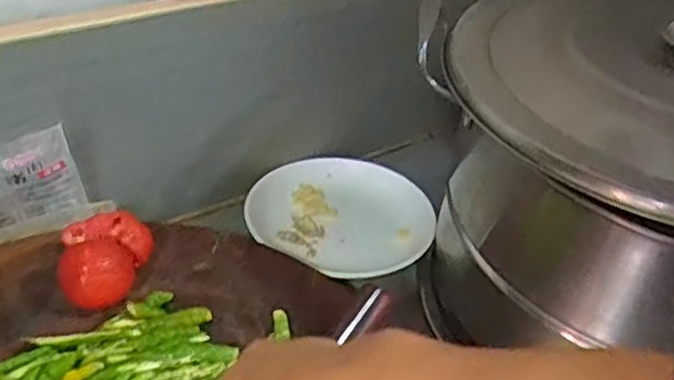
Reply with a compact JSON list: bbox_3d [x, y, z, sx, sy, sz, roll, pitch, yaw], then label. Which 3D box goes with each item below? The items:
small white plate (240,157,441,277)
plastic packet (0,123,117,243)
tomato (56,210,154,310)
[{"bbox_3d":[0.004,0.022,0.636,0.165,0.022,0.131,13,40,7],"label":"small white plate"},{"bbox_3d":[-0.232,0.006,0.506,0.120,0.100,0.019,-19,46,-29],"label":"plastic packet"},{"bbox_3d":[-0.168,0.050,0.505,0.064,0.041,0.073,-3,40,-12],"label":"tomato"}]

